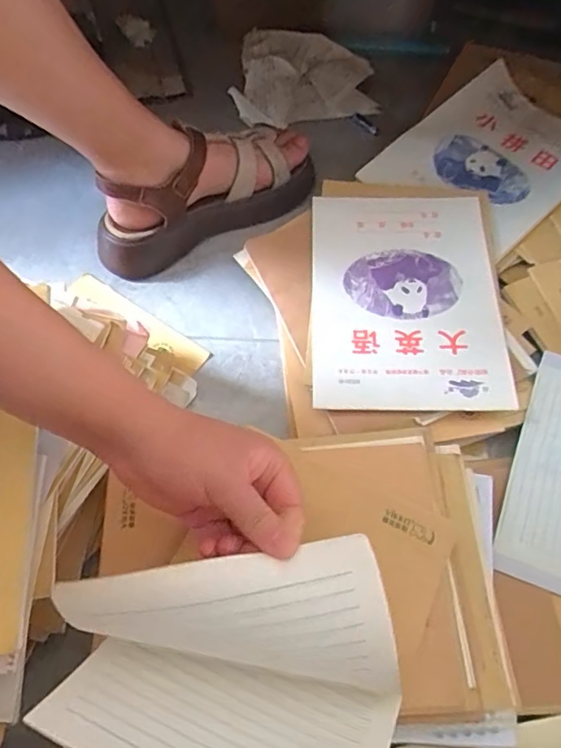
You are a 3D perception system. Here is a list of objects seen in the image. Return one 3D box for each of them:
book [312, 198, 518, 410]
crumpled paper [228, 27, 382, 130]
[{"bbox_3d":[0.128,-0.081,0.542,0.184,0.008,0.252,1,64,1],"label":"book"},{"bbox_3d":[0.035,-0.414,0.743,0.190,0.049,0.158,7,63,3],"label":"crumpled paper"}]

